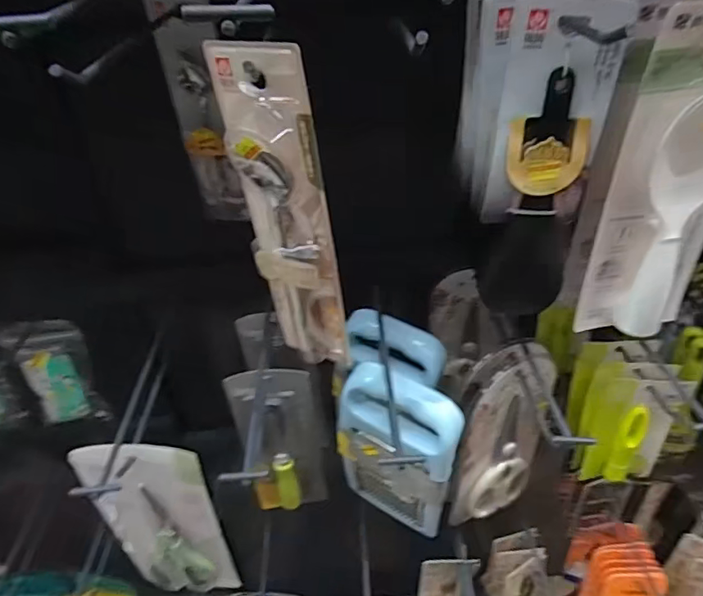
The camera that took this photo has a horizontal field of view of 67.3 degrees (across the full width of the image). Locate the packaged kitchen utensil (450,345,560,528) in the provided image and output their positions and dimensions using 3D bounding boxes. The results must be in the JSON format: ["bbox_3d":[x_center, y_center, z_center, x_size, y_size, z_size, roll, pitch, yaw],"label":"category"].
[{"bbox_3d":[0.185,0.169,0.622,0.126,0.249,0.033,-23,41,-24],"label":"packaged kitchen utensil"}]

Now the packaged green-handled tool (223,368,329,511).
[{"bbox_3d":[-0.082,0.174,0.635,0.091,0.254,0.024,-12,38,-11],"label":"packaged green-handled tool"}]

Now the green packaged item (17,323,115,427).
[{"bbox_3d":[-0.341,0.092,0.620,0.073,0.151,0.020,-18,39,-18],"label":"green packaged item"}]

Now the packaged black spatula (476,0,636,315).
[{"bbox_3d":[0.144,-0.092,0.399,0.072,0.237,0.015,2,33,4],"label":"packaged black spatula"}]

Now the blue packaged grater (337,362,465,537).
[{"bbox_3d":[0.045,0.187,0.587,0.143,0.262,0.046,16,41,25],"label":"blue packaged grater"}]

